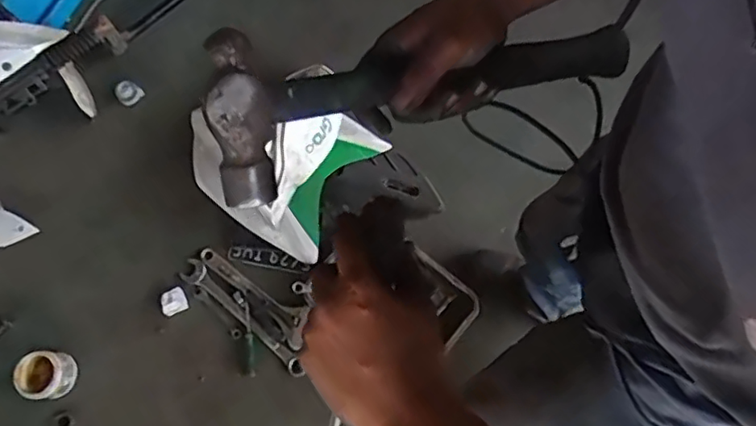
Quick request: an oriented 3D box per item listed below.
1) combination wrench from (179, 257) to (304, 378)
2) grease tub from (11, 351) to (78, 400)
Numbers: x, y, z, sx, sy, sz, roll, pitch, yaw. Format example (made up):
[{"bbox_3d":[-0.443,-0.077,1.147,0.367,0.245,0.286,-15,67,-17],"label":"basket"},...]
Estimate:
[{"bbox_3d":[-0.325,0.251,1.420,0.387,0.022,0.056,42,80,14],"label":"combination wrench"},{"bbox_3d":[-0.769,0.373,1.383,0.118,0.063,0.109,-1,73,3],"label":"grease tub"}]

